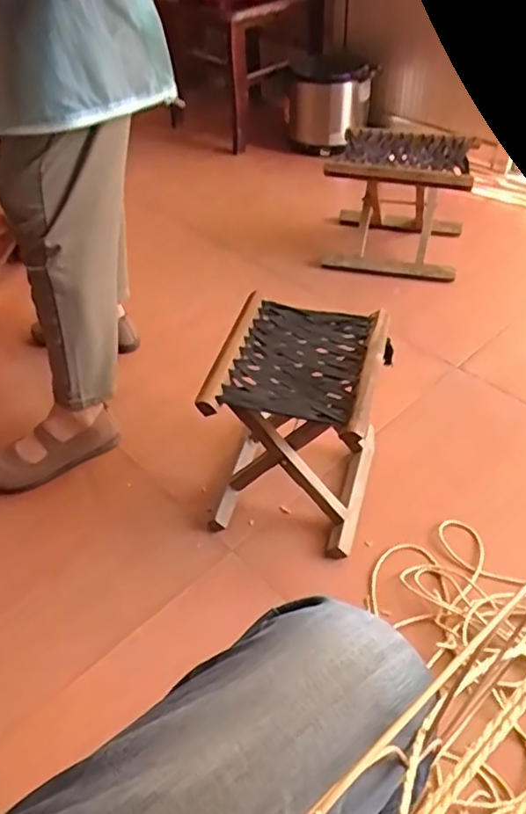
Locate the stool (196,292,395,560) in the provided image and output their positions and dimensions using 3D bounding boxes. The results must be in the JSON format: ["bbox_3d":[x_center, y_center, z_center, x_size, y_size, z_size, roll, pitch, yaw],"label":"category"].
[{"bbox_3d":[0.057,0.026,0.965,0.221,0.262,0.272,10,46,14],"label":"stool"}]

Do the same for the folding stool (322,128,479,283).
[{"bbox_3d":[0.318,-0.482,1.480,0.310,0.248,0.248,9,46,13],"label":"folding stool"}]

